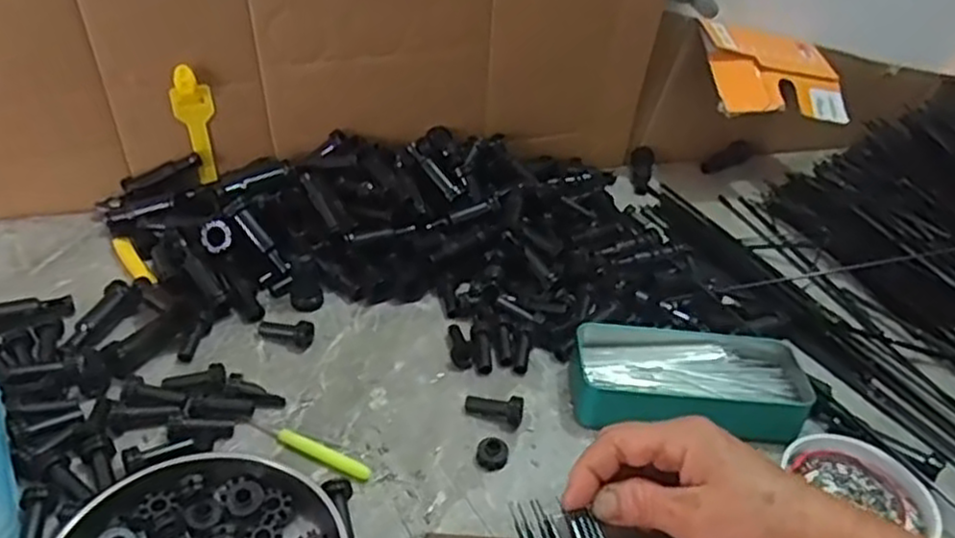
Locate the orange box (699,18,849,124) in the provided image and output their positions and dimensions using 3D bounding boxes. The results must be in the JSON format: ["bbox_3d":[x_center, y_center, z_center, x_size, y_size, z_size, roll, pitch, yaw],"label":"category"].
[{"bbox_3d":[0.296,-0.197,0.730,0.150,0.022,0.109,-1,66,-23],"label":"orange box"}]

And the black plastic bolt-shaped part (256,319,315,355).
[{"bbox_3d":[-0.135,0.042,0.511,0.040,0.015,0.020,12,35,9],"label":"black plastic bolt-shaped part"}]

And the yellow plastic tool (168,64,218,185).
[{"bbox_3d":[-0.233,-0.119,0.607,0.032,0.103,0.019,-10,37,-21],"label":"yellow plastic tool"}]

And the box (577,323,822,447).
[{"bbox_3d":[0.143,0.077,0.491,0.154,0.033,0.070,4,35,-3],"label":"box"}]

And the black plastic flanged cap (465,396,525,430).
[{"bbox_3d":[0.010,0.091,0.471,0.037,0.015,0.016,9,35,5],"label":"black plastic flanged cap"}]

